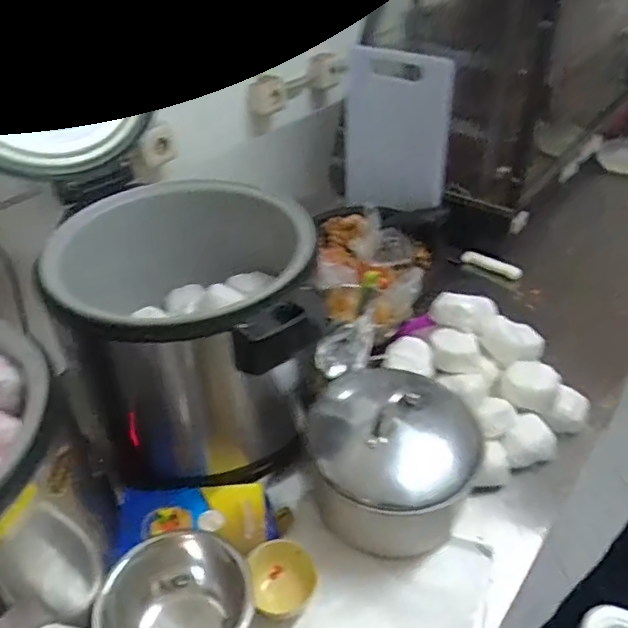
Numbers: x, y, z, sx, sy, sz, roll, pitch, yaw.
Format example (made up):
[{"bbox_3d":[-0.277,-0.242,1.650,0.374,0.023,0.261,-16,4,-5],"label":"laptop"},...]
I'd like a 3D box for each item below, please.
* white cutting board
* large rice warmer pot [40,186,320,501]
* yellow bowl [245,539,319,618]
[{"bbox_3d":[0.174,-0.387,1.273,0.273,0.336,0.014,26,42,37],"label":"white cutting board"},{"bbox_3d":[-0.175,0.025,0.873,0.342,0.293,0.359,-1,39,1],"label":"large rice warmer pot"},{"bbox_3d":[-0.035,0.327,0.728,0.070,0.047,0.083,-14,40,-15],"label":"yellow bowl"}]

